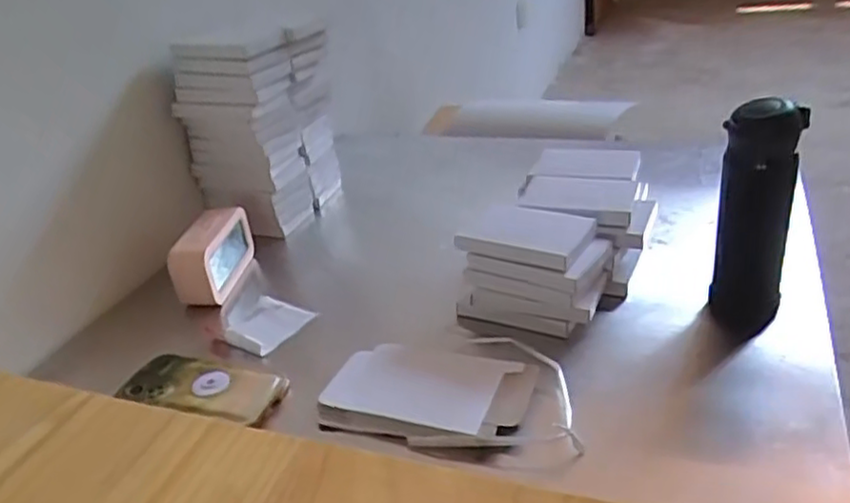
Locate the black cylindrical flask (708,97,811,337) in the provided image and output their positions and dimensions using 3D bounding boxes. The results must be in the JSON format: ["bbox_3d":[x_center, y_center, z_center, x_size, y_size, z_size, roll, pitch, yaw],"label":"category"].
[{"bbox_3d":[0.322,-0.026,0.677,0.067,0.237,0.059,6,32,24],"label":"black cylindrical flask"}]

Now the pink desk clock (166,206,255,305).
[{"bbox_3d":[-0.267,0.005,0.870,0.054,0.084,0.146,-4,29,8],"label":"pink desk clock"}]

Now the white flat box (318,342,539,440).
[{"bbox_3d":[0.004,0.131,0.648,0.186,0.031,0.124,4,30,18],"label":"white flat box"}]

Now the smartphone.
[{"bbox_3d":[-0.220,0.132,0.681,0.164,0.015,0.080,5,32,22],"label":"smartphone"}]

